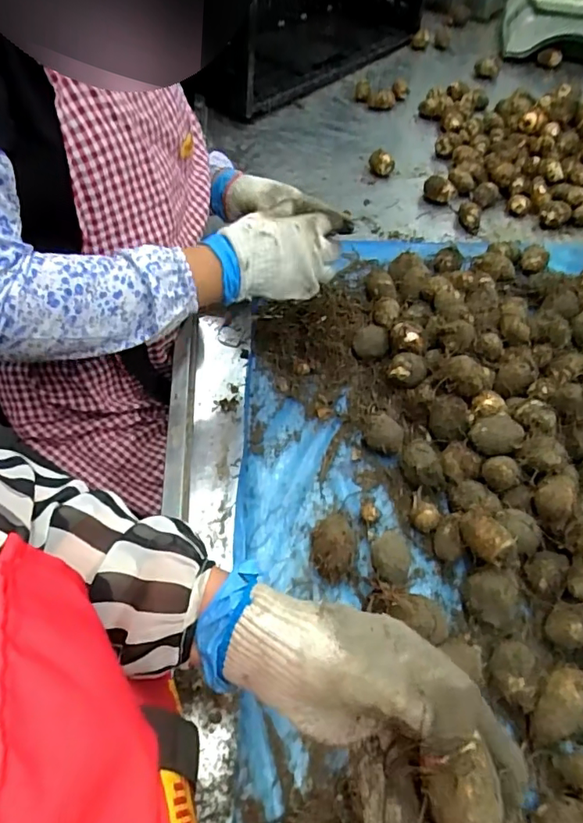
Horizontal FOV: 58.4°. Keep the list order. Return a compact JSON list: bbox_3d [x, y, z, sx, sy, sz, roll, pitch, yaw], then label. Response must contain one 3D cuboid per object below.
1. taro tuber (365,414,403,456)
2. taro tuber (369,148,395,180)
[{"bbox_3d":[0.098,0.026,0.555,0.041,0.029,0.034,22,57,16],"label":"taro tuber"},{"bbox_3d":[0.155,-0.424,0.891,0.042,0.035,0.041,5,54,4],"label":"taro tuber"}]

